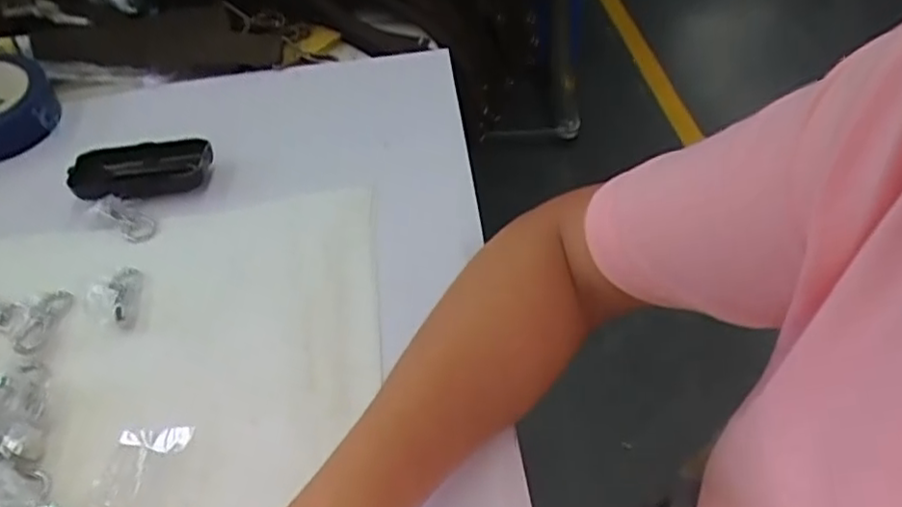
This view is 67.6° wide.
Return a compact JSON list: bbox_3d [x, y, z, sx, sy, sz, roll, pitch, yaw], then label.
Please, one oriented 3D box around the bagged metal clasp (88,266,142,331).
[{"bbox_3d":[-0.230,0.028,0.459,0.031,0.016,0.055,-14,46,-9],"label":"bagged metal clasp"}]

